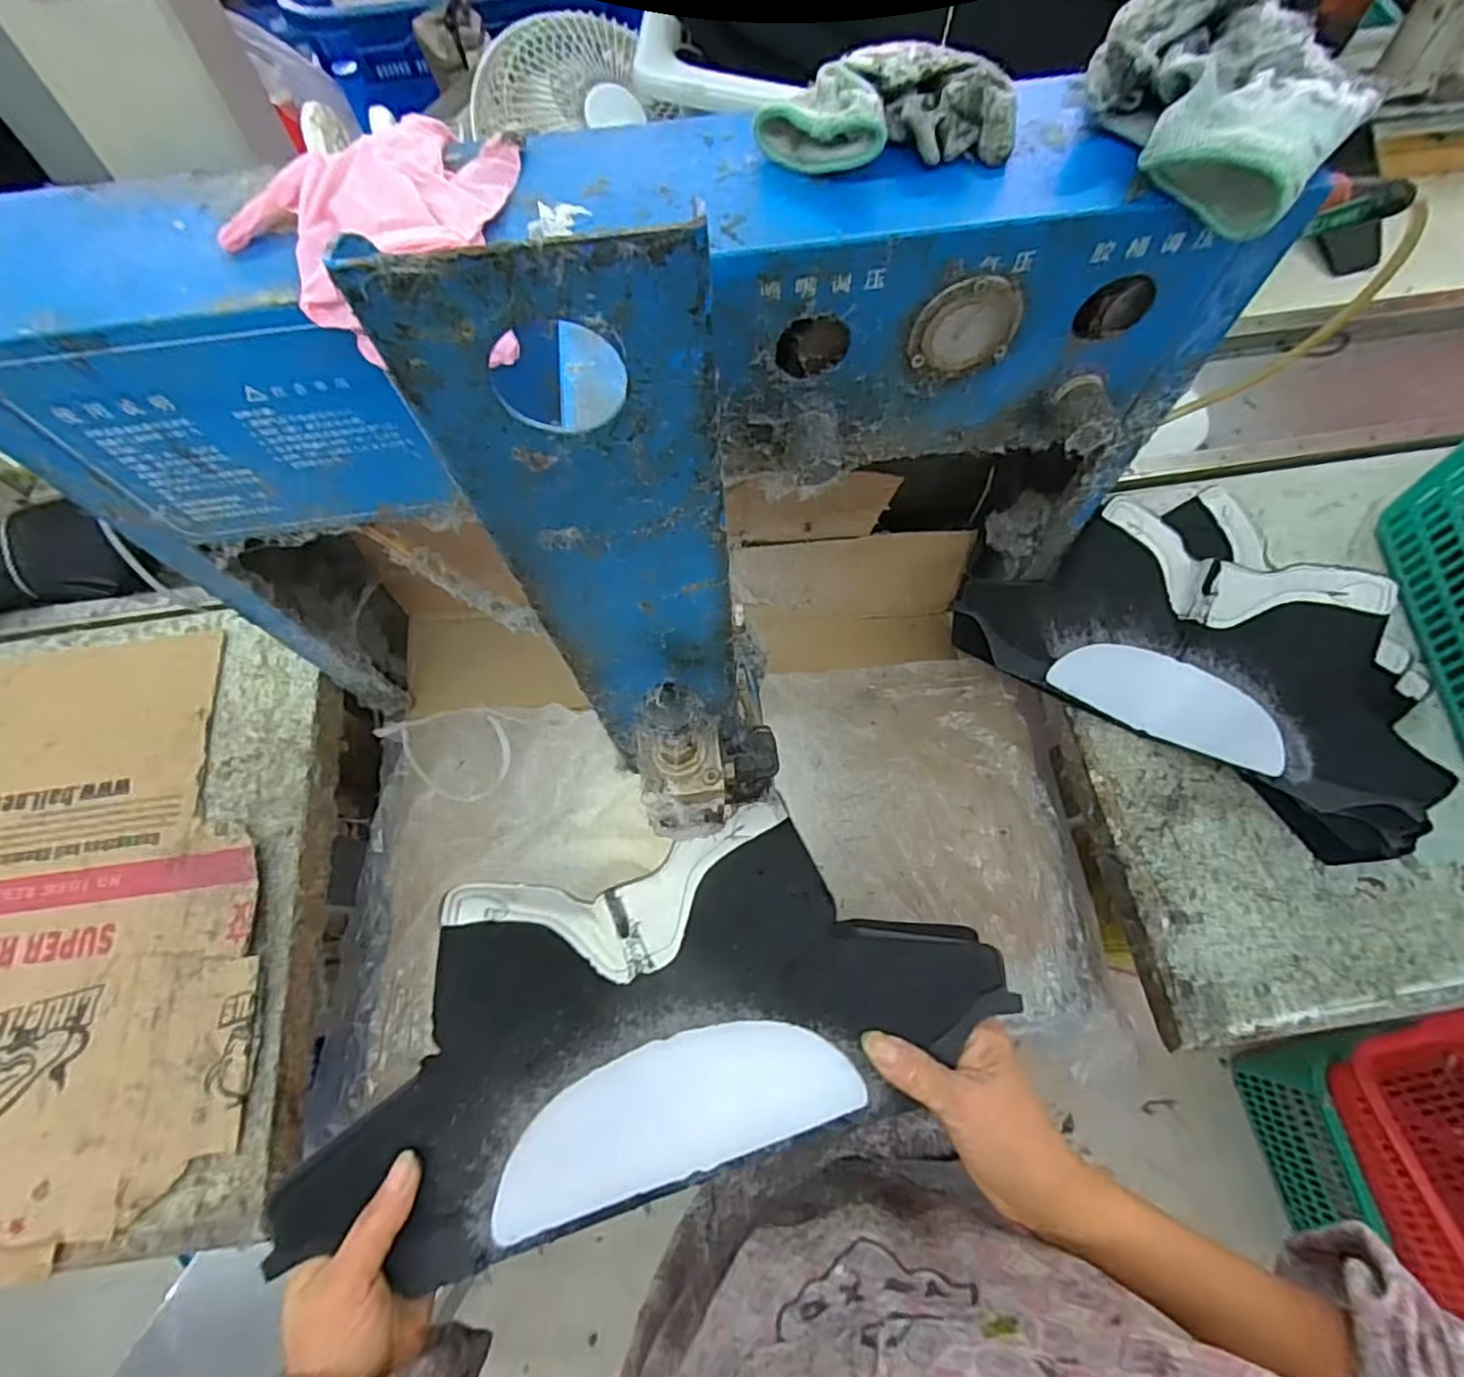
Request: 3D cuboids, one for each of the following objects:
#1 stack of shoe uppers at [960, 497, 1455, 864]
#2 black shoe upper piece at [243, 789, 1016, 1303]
[{"bbox_3d":[0.428,-0.058,0.589,0.382,0.079,0.251,33,72,14],"label":"stack of shoe uppers"},{"bbox_3d":[-0.042,0.174,0.373,0.348,0.076,0.171,-16,70,-5],"label":"black shoe upper piece"}]

